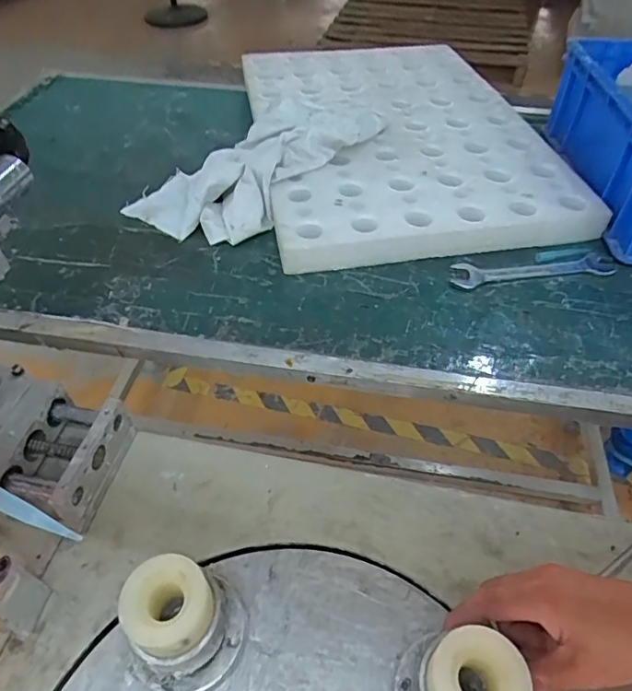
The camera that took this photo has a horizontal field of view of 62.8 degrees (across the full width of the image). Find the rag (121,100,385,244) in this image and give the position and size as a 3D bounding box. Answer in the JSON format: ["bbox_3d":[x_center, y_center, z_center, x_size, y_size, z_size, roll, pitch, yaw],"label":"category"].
[{"bbox_3d":[-0.064,-0.229,0.646,0.323,0.079,0.165,-33,56,-25],"label":"rag"}]

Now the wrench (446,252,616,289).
[{"bbox_3d":[0.234,-0.081,0.561,0.171,0.012,0.035,-3,48,-2],"label":"wrench"}]

